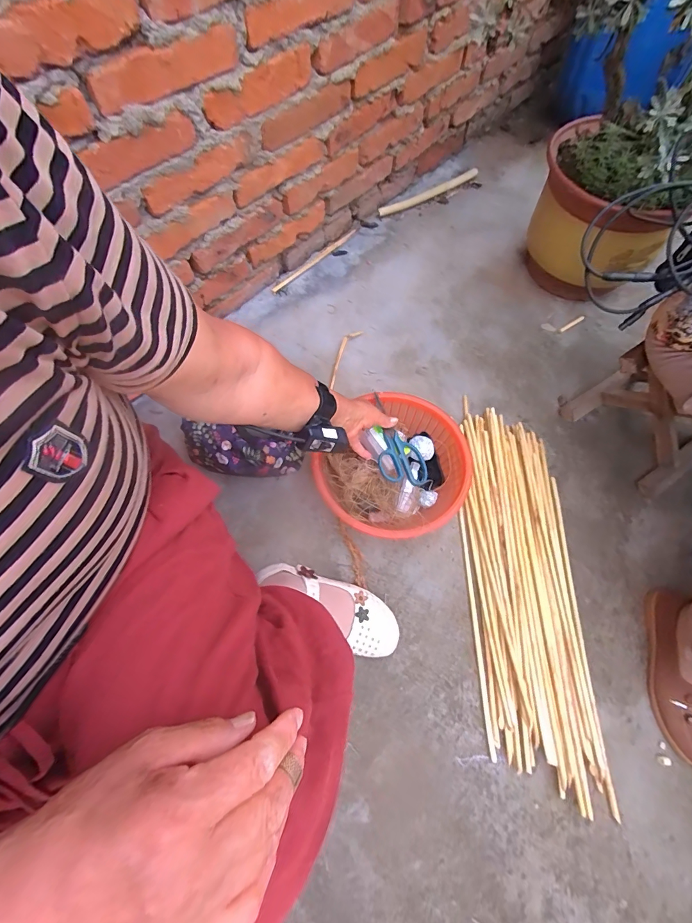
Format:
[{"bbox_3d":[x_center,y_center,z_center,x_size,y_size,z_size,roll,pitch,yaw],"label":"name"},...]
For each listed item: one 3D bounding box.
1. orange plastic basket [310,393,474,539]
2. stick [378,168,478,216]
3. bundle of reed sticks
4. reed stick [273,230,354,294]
[{"bbox_3d":[0.087,0.020,0.697,0.275,0.102,0.251,-39,71,-16],"label":"orange plastic basket"},{"bbox_3d":[0.242,-0.769,1.081,0.346,0.013,0.038,-36,69,-14],"label":"stick"},{"bbox_3d":[0.304,0.186,0.655,0.197,0.040,0.631,4,65,3],"label":"bundle of reed sticks"},{"bbox_3d":[-0.076,-0.524,0.978,0.018,0.011,0.300,38,71,17],"label":"reed stick"}]

